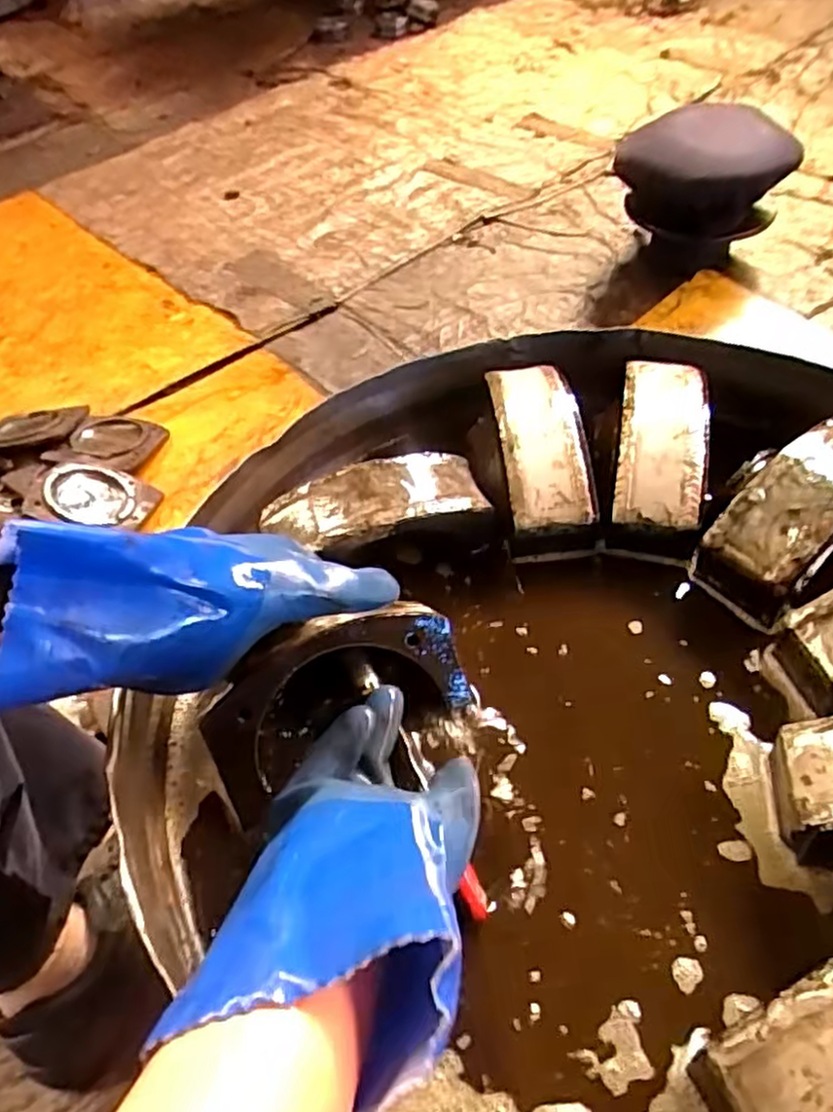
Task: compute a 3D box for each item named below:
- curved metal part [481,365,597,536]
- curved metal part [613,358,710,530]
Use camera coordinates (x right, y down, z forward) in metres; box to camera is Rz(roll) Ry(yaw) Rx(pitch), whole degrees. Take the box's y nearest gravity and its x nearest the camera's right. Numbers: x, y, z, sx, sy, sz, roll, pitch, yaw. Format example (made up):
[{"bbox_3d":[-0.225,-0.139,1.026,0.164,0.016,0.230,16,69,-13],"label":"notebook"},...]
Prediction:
[{"bbox_3d":[0.095,-0.090,0.556,0.064,0.033,0.160,-8,51,1],"label":"curved metal part"},{"bbox_3d":[0.184,-0.087,0.542,0.061,0.033,0.151,7,53,12],"label":"curved metal part"}]

